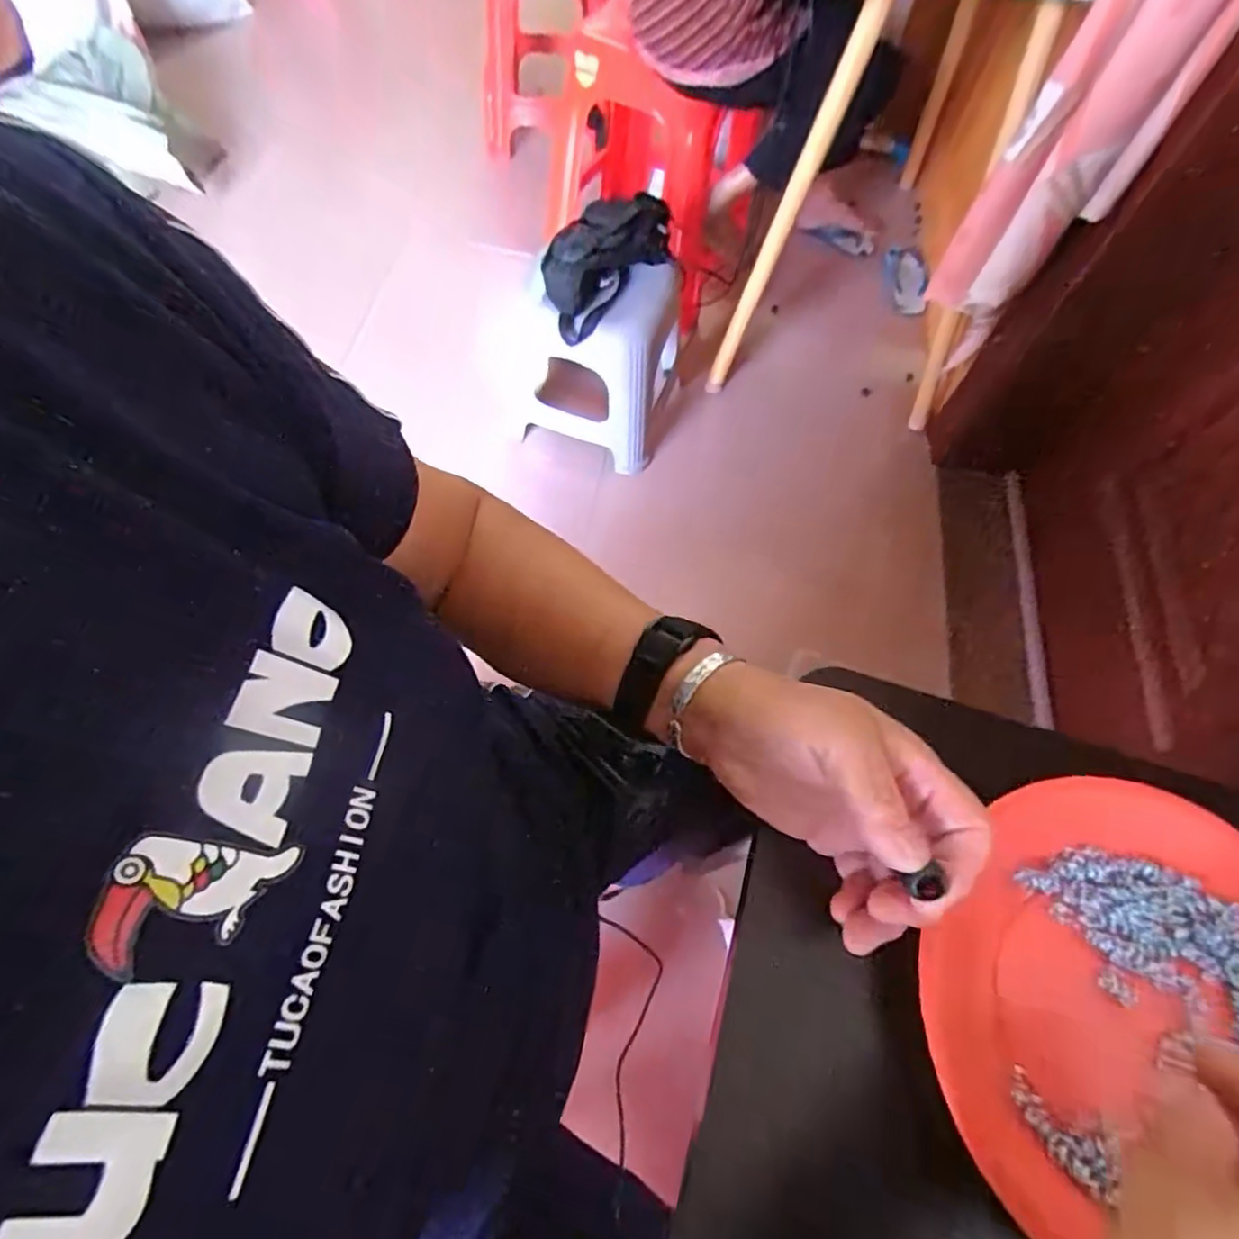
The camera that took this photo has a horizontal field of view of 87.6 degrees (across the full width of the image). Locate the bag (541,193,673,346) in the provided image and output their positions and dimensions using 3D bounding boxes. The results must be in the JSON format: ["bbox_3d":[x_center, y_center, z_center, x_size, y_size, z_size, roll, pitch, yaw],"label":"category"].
[{"bbox_3d":[-0.034,-0.630,1.143,0.144,0.100,0.287,39,69,14],"label":"bag"}]

